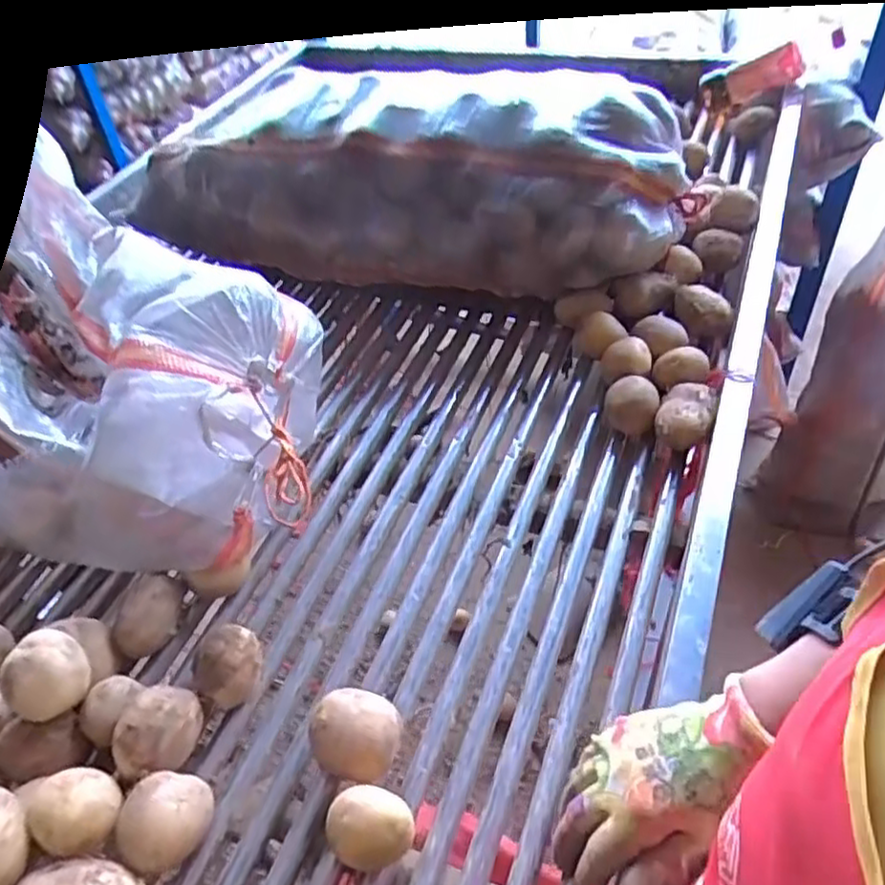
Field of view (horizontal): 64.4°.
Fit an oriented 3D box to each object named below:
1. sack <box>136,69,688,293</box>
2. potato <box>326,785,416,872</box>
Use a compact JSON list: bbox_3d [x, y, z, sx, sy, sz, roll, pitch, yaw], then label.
[{"bbox_3d":[-0.052,-0.343,0.882,0.654,0.198,0.247,11,45,17],"label":"sack"},{"bbox_3d":[-0.047,0.261,0.467,0.057,0.049,0.043,7,44,13],"label":"potato"}]

